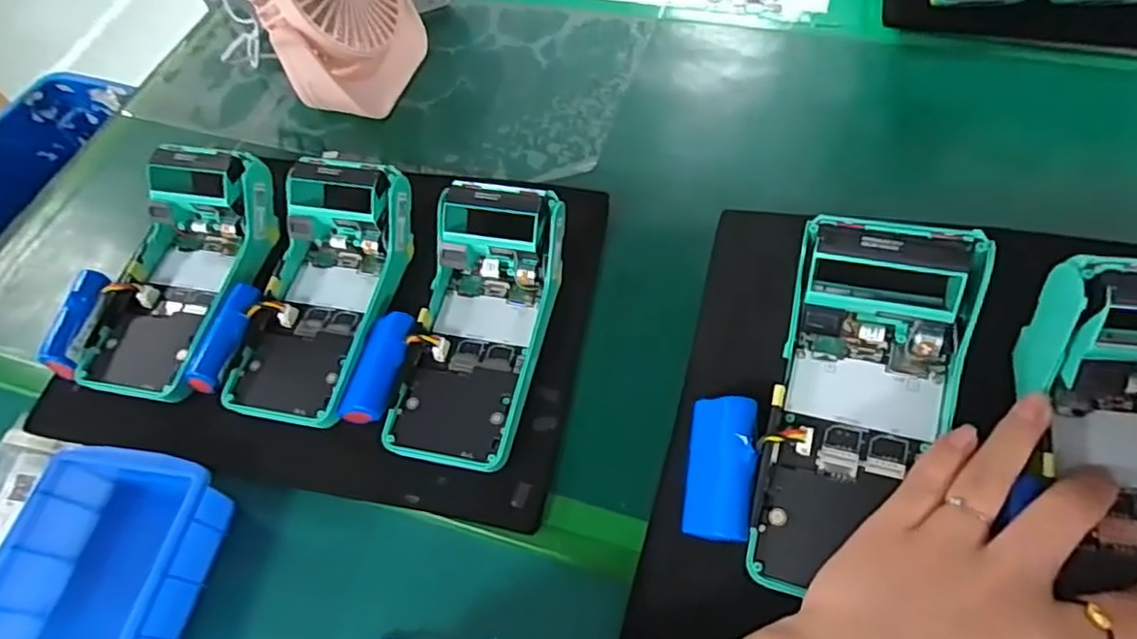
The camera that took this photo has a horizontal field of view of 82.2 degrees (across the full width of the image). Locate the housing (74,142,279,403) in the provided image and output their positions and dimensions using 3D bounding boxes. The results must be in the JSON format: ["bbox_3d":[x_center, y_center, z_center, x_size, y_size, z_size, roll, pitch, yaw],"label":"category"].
[{"bbox_3d":[-0.255,-0.031,0.434,0.082,0.059,0.168,9,71,11],"label":"housing"}]

